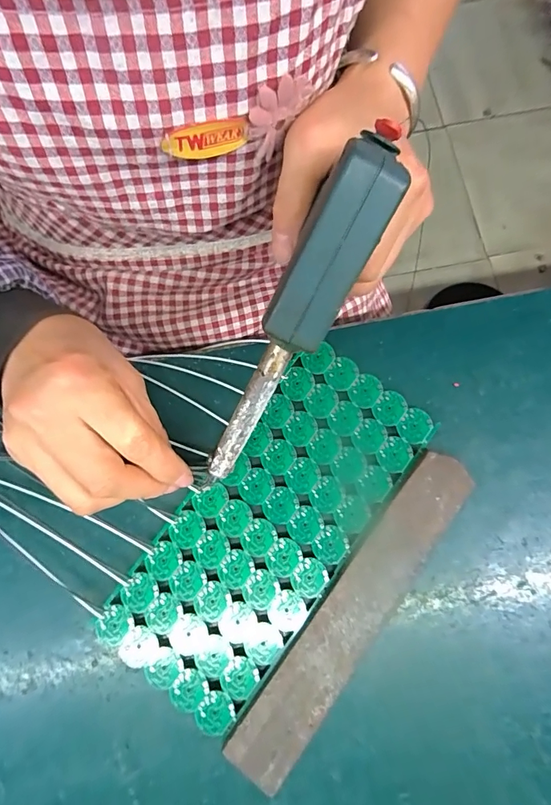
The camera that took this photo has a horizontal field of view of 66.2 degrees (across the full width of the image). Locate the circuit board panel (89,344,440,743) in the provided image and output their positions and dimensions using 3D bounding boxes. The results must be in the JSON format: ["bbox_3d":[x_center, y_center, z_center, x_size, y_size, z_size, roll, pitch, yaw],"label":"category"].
[{"bbox_3d":[-0.003,0.071,0.251,0.092,0.004,0.212,36,82,8],"label":"circuit board panel"}]

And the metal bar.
[{"bbox_3d":[0.044,0.115,0.239,0.034,0.016,0.196,36,81,8],"label":"metal bar"}]

